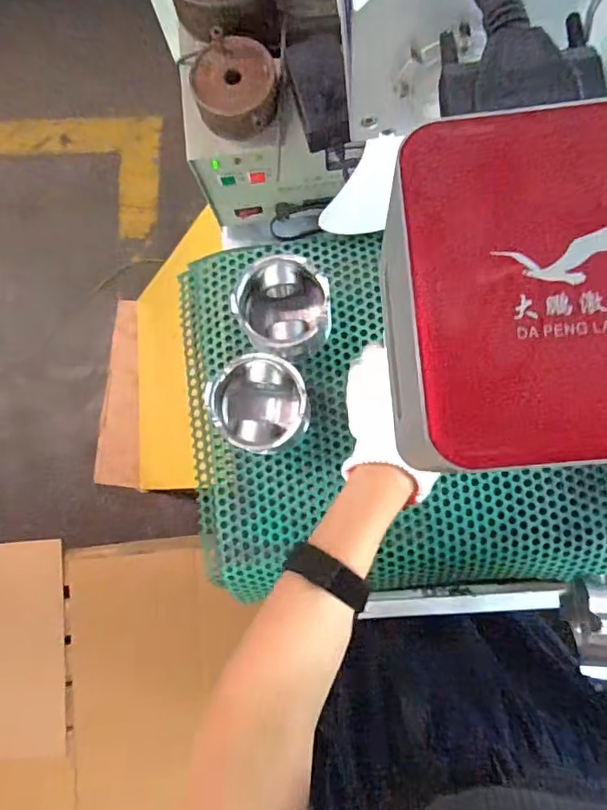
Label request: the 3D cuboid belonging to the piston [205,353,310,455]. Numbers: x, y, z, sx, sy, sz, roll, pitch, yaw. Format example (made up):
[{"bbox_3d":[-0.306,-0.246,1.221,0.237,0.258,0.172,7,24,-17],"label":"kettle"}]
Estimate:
[{"bbox_3d":[-0.041,-0.001,0.532,0.088,0.077,0.088,-1,82,5],"label":"piston"}]

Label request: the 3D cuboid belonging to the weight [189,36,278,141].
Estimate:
[{"bbox_3d":[-0.060,-0.276,0.463,0.070,0.039,0.069,-1,82,5],"label":"weight"}]

